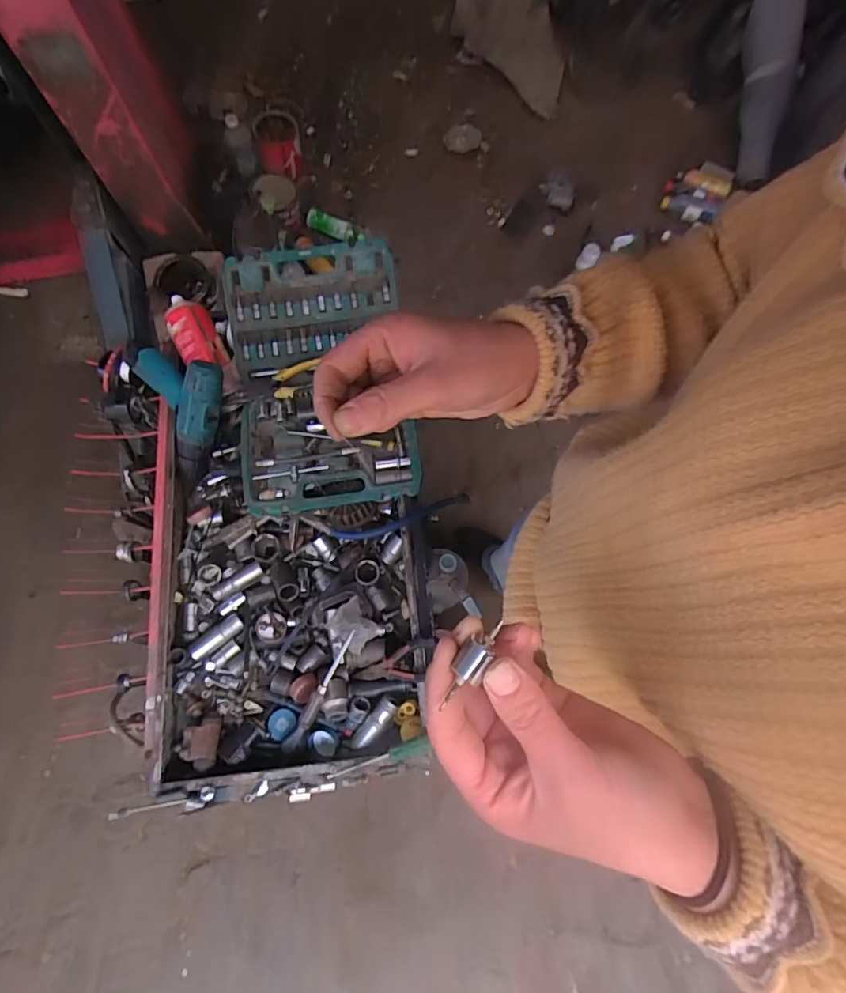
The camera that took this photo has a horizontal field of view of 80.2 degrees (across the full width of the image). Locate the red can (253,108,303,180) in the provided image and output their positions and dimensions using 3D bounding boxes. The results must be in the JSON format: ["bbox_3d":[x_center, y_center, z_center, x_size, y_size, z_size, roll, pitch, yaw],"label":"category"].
[{"bbox_3d":[-0.432,-1.062,1.518,0.128,0.130,0.159,-12,73,-4],"label":"red can"}]

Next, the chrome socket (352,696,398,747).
[{"bbox_3d":[-0.064,0.294,0.655,0.026,0.019,0.076,40,77,11],"label":"chrome socket"}]

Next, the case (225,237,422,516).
[{"bbox_3d":[-0.147,-0.169,0.709,0.249,0.048,0.371,-8,89,5],"label":"case"}]

